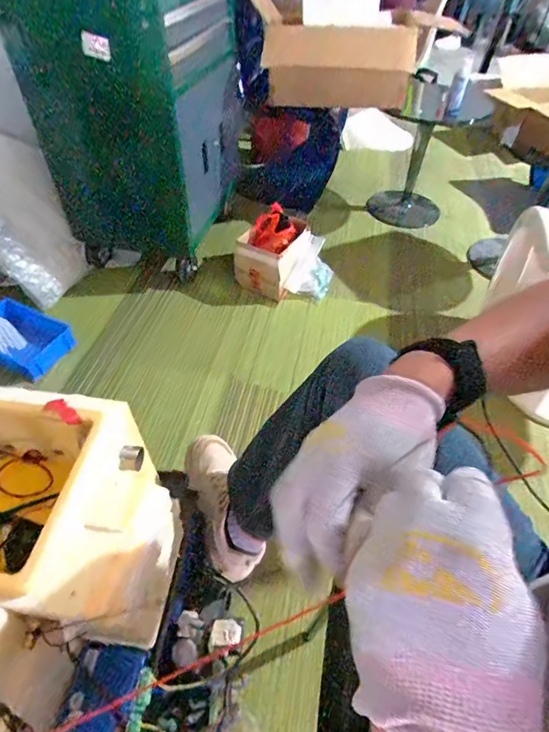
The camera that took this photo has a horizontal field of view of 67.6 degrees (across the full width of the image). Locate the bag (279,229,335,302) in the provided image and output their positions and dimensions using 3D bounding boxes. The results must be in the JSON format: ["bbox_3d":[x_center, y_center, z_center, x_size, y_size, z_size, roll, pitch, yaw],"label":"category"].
[{"bbox_3d":[0.124,-0.376,1.554,0.197,0.183,0.175,10,50,6],"label":"bag"}]

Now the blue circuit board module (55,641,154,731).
[{"bbox_3d":[-0.187,0.393,0.442,0.087,0.032,0.157,23,39,-16],"label":"blue circuit board module"}]

